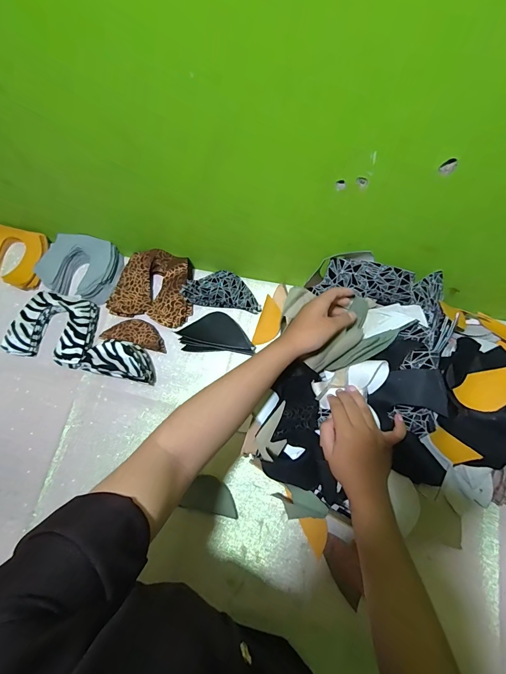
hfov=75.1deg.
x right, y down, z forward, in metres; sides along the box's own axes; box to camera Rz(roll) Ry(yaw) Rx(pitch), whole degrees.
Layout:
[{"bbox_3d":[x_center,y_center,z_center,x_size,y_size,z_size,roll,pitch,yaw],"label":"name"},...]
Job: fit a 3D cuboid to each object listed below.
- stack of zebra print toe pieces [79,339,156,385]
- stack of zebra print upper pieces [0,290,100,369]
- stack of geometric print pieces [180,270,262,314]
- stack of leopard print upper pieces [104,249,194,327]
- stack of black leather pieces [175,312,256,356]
[{"bbox_3d":[-0.235,0.044,0.586,0.120,0.061,0.061,11,70,6],"label":"stack of zebra print toe pieces"},{"bbox_3d":[-0.374,-0.018,0.624,0.154,0.027,0.129,12,70,6],"label":"stack of zebra print upper pieces"},{"bbox_3d":[-0.057,-0.095,0.641,0.147,0.028,0.074,8,70,5],"label":"stack of geometric print pieces"},{"bbox_3d":[-0.195,-0.102,0.638,0.161,0.039,0.136,13,70,7],"label":"stack of leopard print upper pieces"},{"bbox_3d":[-0.068,-0.007,0.623,0.138,0.011,0.075,2,69,3],"label":"stack of black leather pieces"}]

